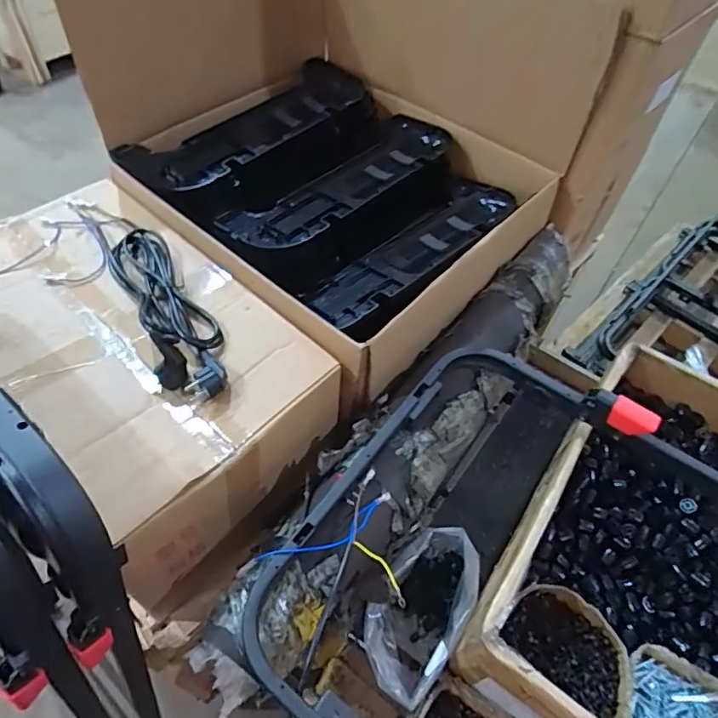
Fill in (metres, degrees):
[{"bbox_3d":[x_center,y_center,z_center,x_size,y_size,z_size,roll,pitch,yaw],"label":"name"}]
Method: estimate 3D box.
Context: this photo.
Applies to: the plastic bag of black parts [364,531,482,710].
[{"bbox_3d":[0.085,0.322,0.688,0.111,0.125,0.218,29,56,17],"label":"plastic bag of black parts"}]

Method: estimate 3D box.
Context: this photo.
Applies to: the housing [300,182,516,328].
[{"bbox_3d":[0.103,-0.186,0.856,0.130,0.063,0.448,38,59,22],"label":"housing"}]

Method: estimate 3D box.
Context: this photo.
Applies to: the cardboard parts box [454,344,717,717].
[{"bbox_3d":[0.415,0.264,0.685,0.374,0.144,0.536,30,57,18],"label":"cardboard parts box"}]

